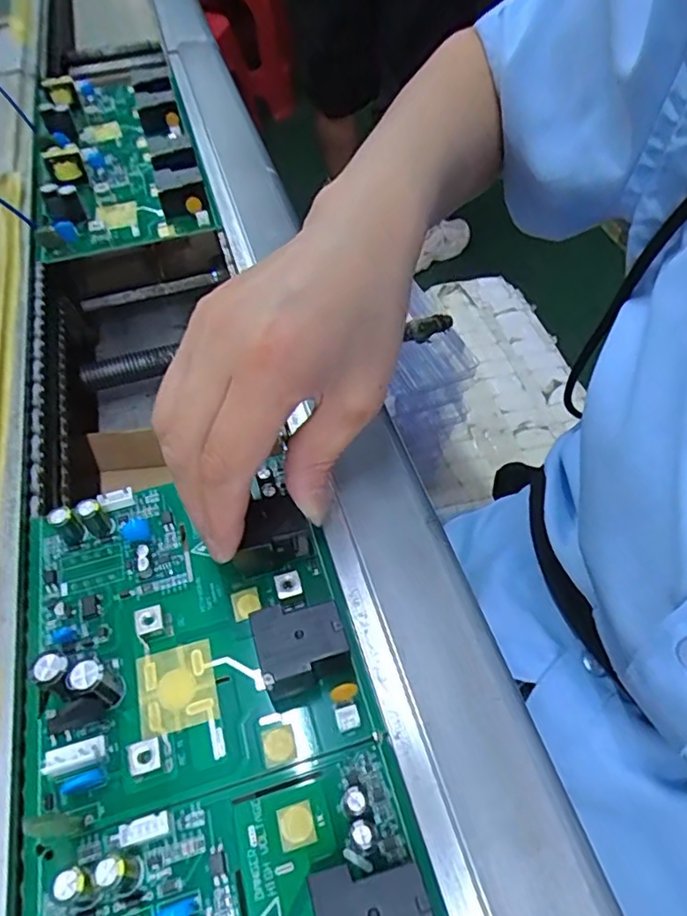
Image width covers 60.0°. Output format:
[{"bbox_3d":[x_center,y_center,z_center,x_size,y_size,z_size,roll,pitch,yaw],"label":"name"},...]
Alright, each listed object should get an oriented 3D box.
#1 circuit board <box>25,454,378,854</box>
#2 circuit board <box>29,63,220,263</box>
[{"bbox_3d":[-0.063,0.058,0.229,0.116,0.033,0.127,-11,53,-15],"label":"circuit board"},{"bbox_3d":[-0.179,-0.248,0.453,0.111,0.027,0.276,-15,53,-11],"label":"circuit board"}]

